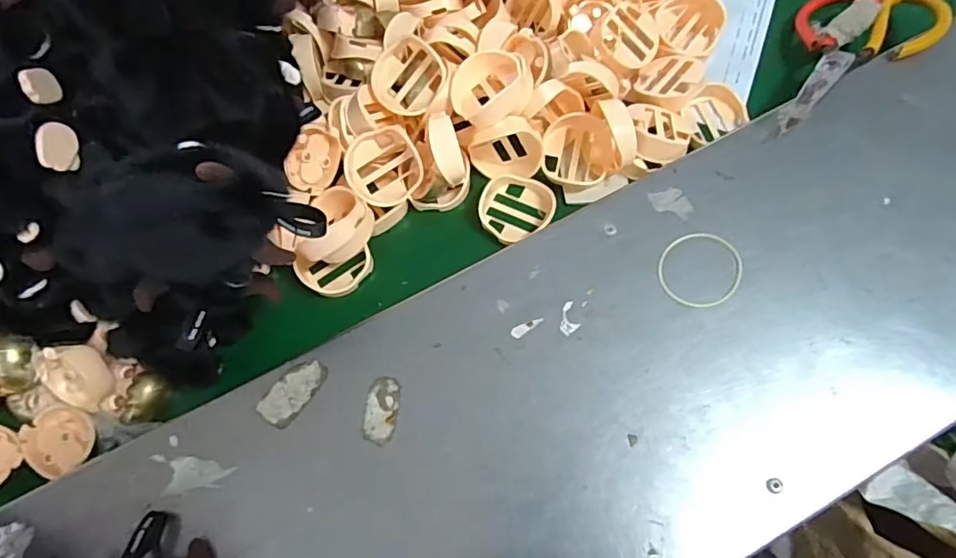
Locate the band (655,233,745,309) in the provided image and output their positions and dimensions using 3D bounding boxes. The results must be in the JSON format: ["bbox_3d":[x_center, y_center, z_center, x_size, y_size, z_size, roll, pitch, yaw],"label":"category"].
[{"bbox_3d":[0.156,-0.007,0.380,0.059,0.004,0.055,-1,68,2],"label":"band"}]

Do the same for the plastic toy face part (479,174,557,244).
[{"bbox_3d":[0.030,-0.054,0.424,0.057,0.015,0.054,4,68,4],"label":"plastic toy face part"}]

